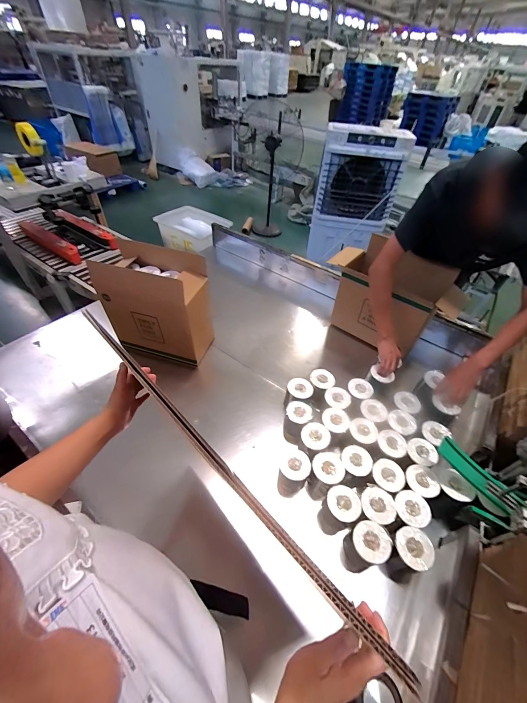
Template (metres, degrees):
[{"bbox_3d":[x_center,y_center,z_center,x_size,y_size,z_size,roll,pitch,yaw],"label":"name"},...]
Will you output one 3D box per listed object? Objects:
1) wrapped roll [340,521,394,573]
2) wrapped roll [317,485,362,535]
[{"bbox_3d":[0.270,0.534,0.781,0.112,0.129,0.098,-9,49,-13],"label":"wrapped roll"},{"bbox_3d":[0.221,0.476,0.850,0.092,0.152,0.092,3,48,-3],"label":"wrapped roll"}]

